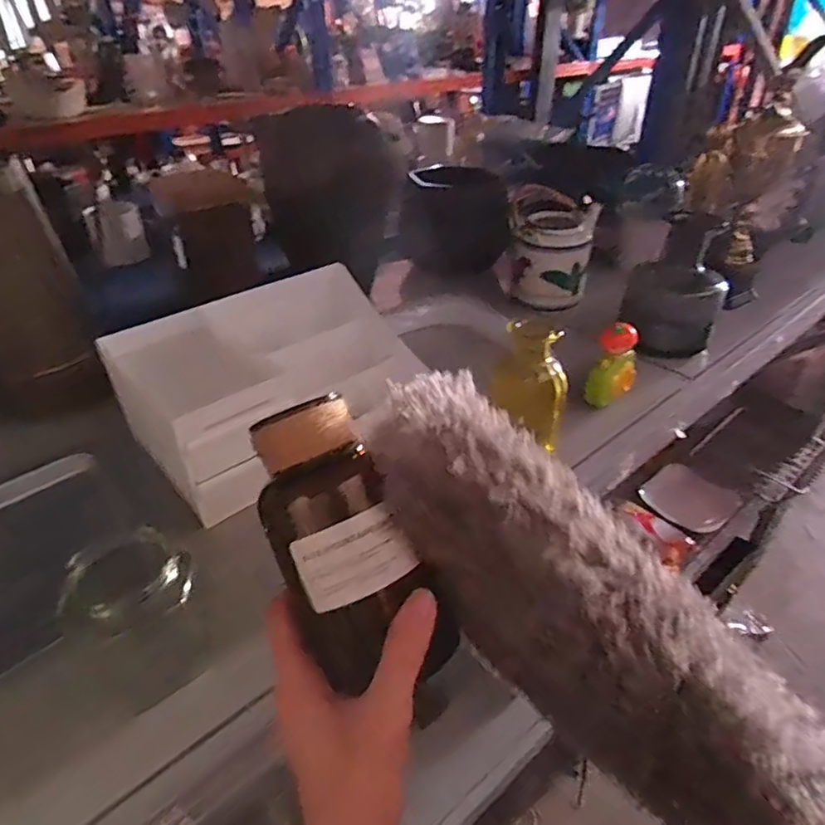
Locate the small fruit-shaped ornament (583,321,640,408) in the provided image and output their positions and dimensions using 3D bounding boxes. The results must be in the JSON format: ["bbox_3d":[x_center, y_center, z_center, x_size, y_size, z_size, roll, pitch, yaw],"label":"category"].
[{"bbox_3d":[0.233,-0.058,0.664,0.047,0.088,0.070,20,41,25],"label":"small fruit-shaped ornament"}]

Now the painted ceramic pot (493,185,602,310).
[{"bbox_3d":[0.205,-0.235,0.870,0.128,0.118,0.107,10,37,13],"label":"painted ceramic pot"}]

